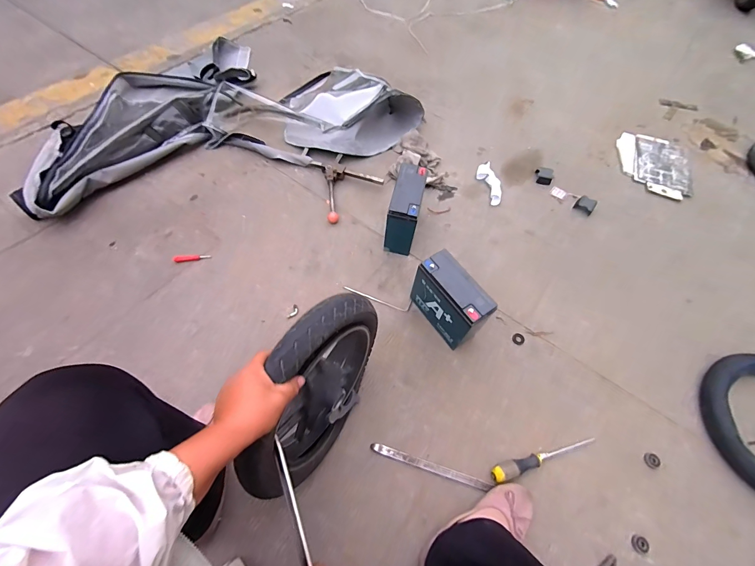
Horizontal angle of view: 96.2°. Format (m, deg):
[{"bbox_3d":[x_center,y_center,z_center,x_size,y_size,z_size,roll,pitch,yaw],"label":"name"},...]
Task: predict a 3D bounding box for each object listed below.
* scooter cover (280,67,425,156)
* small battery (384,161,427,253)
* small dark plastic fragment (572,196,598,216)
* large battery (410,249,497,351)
[{"bbox_3d":[-0.122,-0.599,1.167,0.496,0.132,0.355,24,61,10],"label":"scooter cover"},{"bbox_3d":[0.075,-0.195,0.926,0.074,0.173,0.183,13,60,4],"label":"small battery"},{"bbox_3d":[0.663,-0.247,1.078,0.056,0.037,0.038,32,63,14],"label":"small dark plastic fragment"},{"bbox_3d":[0.166,0.044,0.798,0.082,0.171,0.186,-29,66,-19],"label":"large battery"}]

